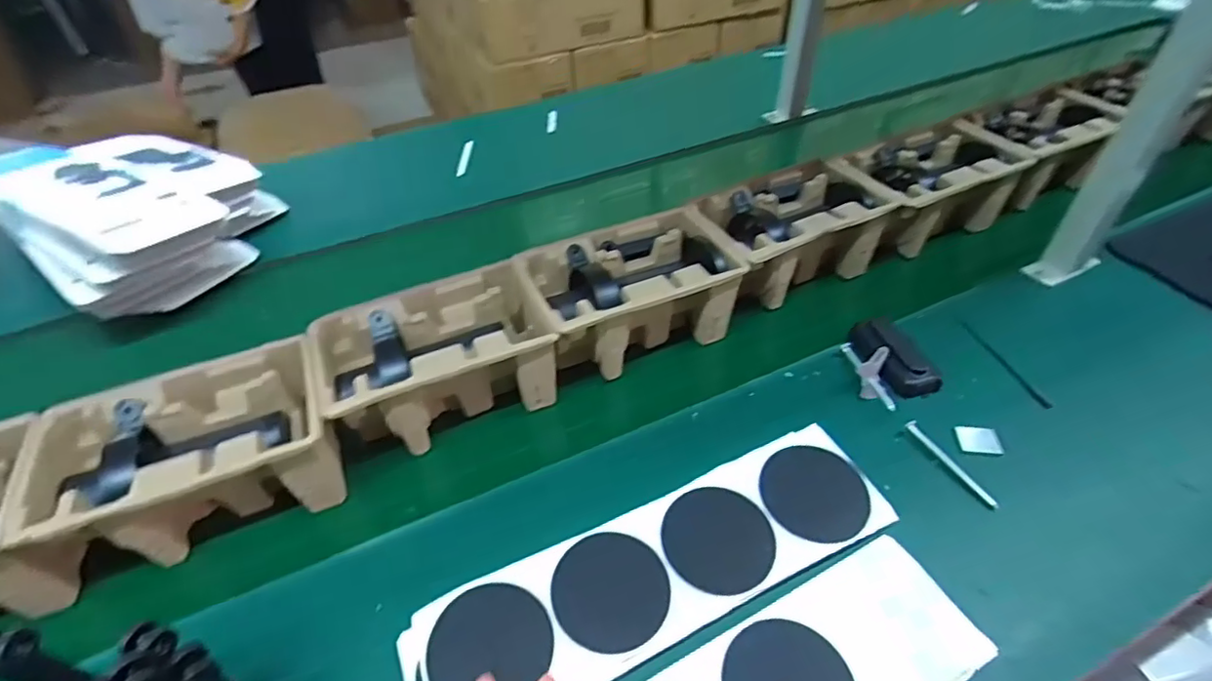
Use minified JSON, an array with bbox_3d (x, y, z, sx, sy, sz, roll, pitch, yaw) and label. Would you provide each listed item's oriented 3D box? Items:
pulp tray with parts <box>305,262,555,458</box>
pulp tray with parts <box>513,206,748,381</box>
[{"bbox_3d":[-0.174,0.023,0.614,0.219,0.098,0.140,-21,46,-18],"label":"pulp tray with parts"},{"bbox_3d":[0.025,-0.053,0.676,0.225,0.103,0.145,-19,46,-16],"label":"pulp tray with parts"}]

